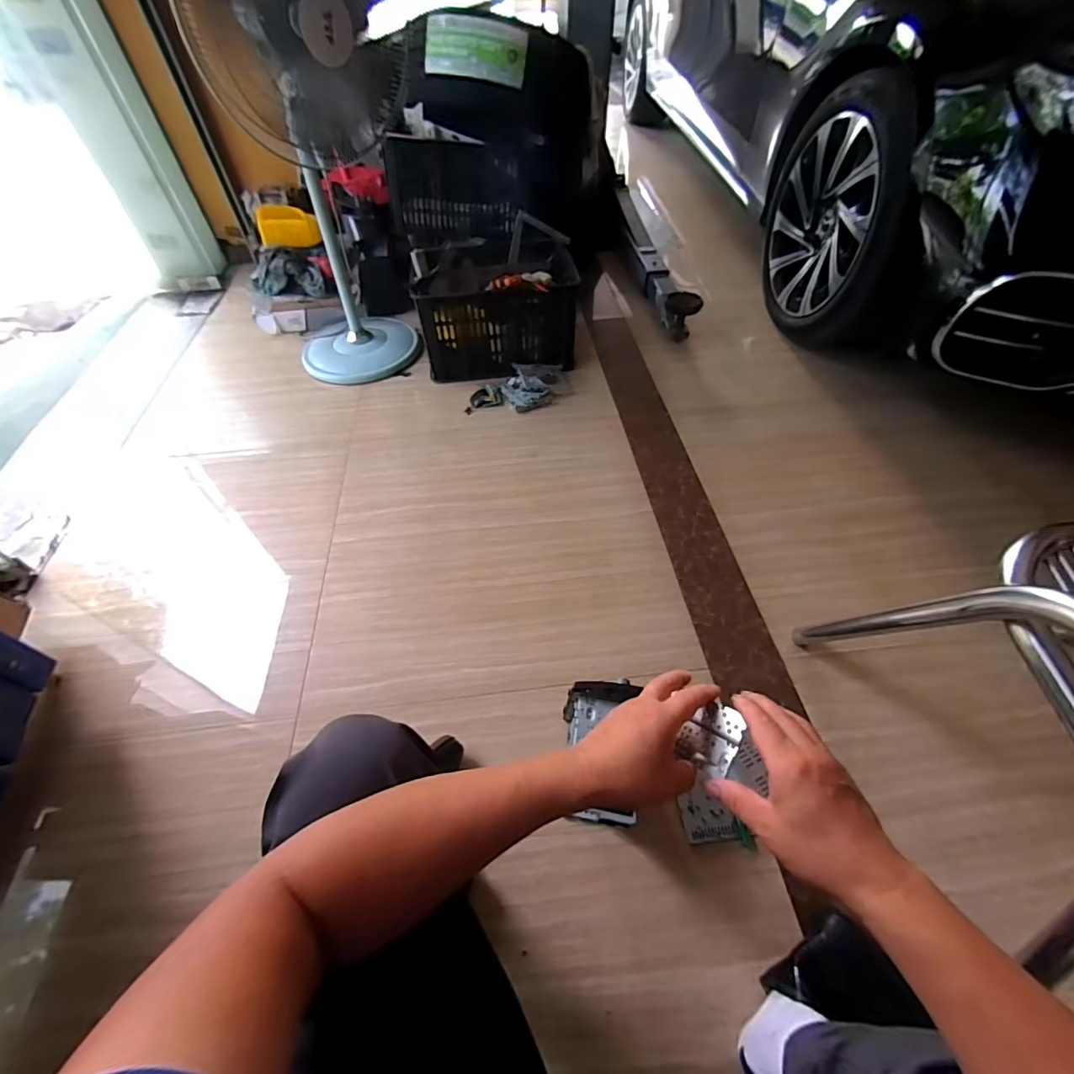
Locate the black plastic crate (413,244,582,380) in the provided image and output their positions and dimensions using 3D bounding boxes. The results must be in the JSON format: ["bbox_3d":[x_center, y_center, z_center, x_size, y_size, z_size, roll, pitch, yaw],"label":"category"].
[{"bbox_3d":[-0.124,-0.741,1.564,0.479,0.299,0.289,-4,51,-3],"label":"black plastic crate"}]

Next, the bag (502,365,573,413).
[{"bbox_3d":[-0.001,-0.482,1.514,0.222,0.048,0.198,-4,51,-3],"label":"bag"}]

